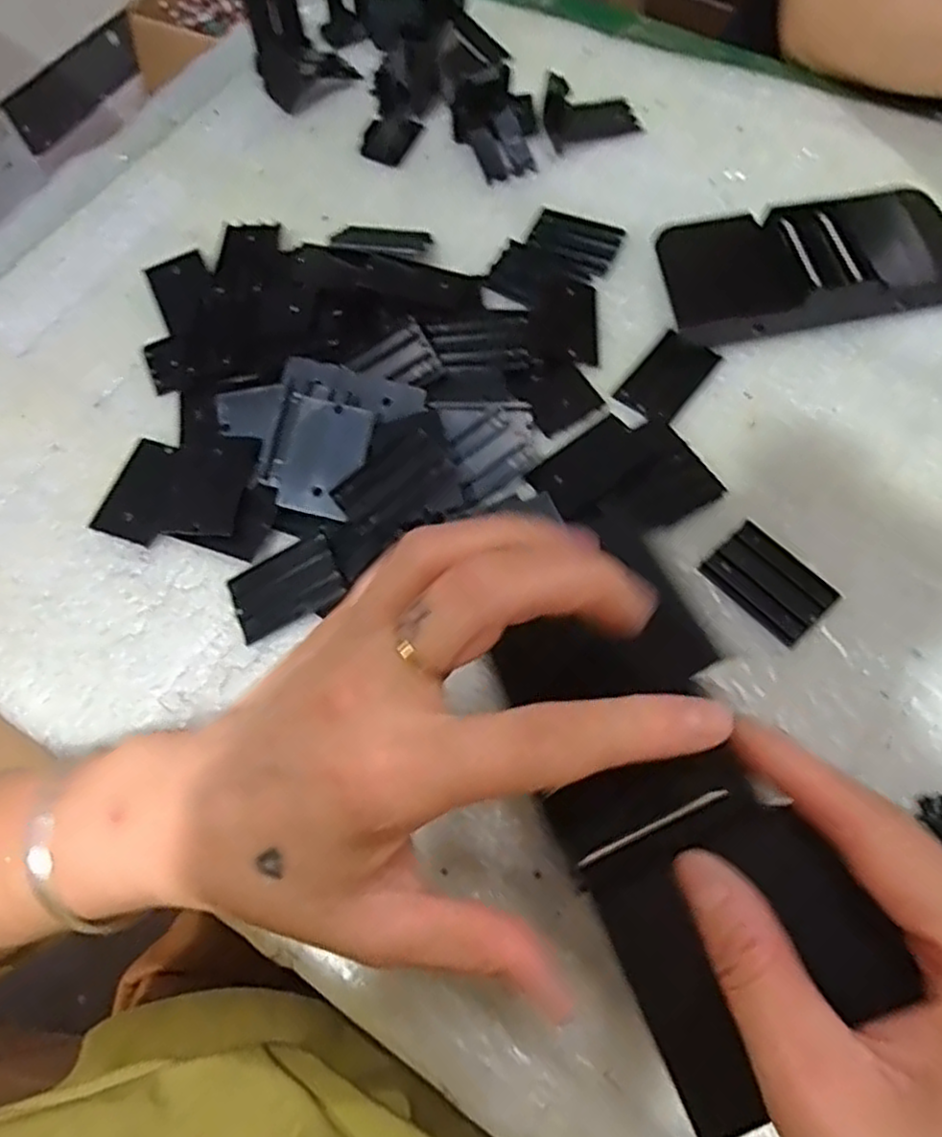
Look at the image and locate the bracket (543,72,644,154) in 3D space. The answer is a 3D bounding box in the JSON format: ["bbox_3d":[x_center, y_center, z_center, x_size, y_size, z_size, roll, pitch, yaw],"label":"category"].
[{"bbox_3d":[0.075,-0.289,0.458,0.055,0.028,0.040,-16,67,-4],"label":"bracket"}]

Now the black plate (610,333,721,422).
[{"bbox_3d":[0.102,-0.100,0.386,0.032,0.009,0.054,37,77,13],"label":"black plate"}]

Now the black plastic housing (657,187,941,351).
[{"bbox_3d":[0.183,-0.163,0.397,0.159,0.028,0.075,-11,67,-2],"label":"black plastic housing"}]

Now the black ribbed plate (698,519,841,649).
[{"bbox_3d":[0.137,0.006,0.341,0.035,0.004,0.053,-42,71,-13],"label":"black ribbed plate"}]

